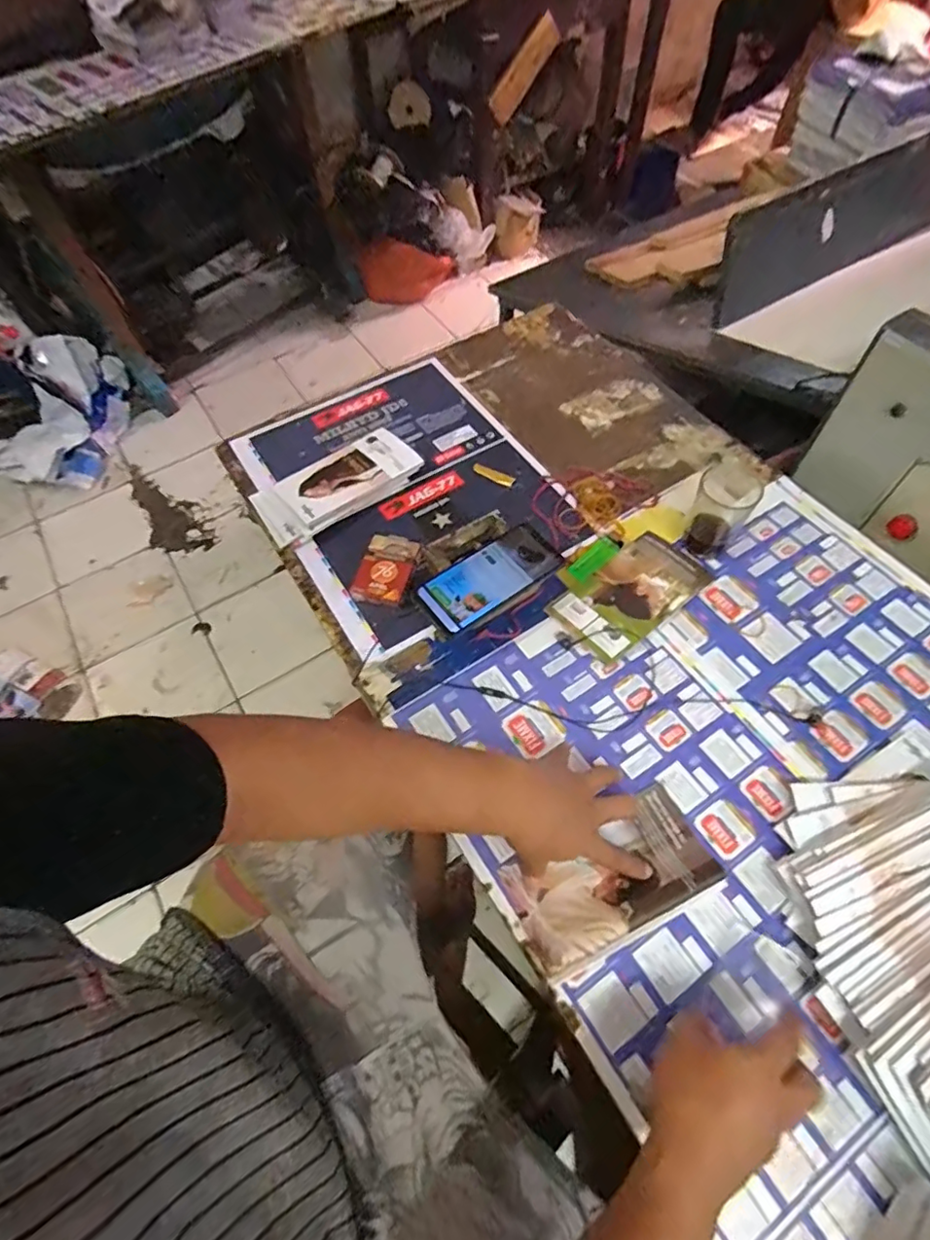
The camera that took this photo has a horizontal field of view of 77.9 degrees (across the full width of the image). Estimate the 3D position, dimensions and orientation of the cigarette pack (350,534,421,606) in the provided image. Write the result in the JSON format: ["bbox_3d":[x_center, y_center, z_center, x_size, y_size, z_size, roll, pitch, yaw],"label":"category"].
[{"bbox_3d":[-0.091,-0.057,0.674,0.059,0.026,0.087,16,62,12],"label":"cigarette pack"}]

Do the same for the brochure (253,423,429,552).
[{"bbox_3d":[-0.171,-0.180,0.747,0.204,0.025,0.107,-35,65,-16],"label":"brochure"}]

